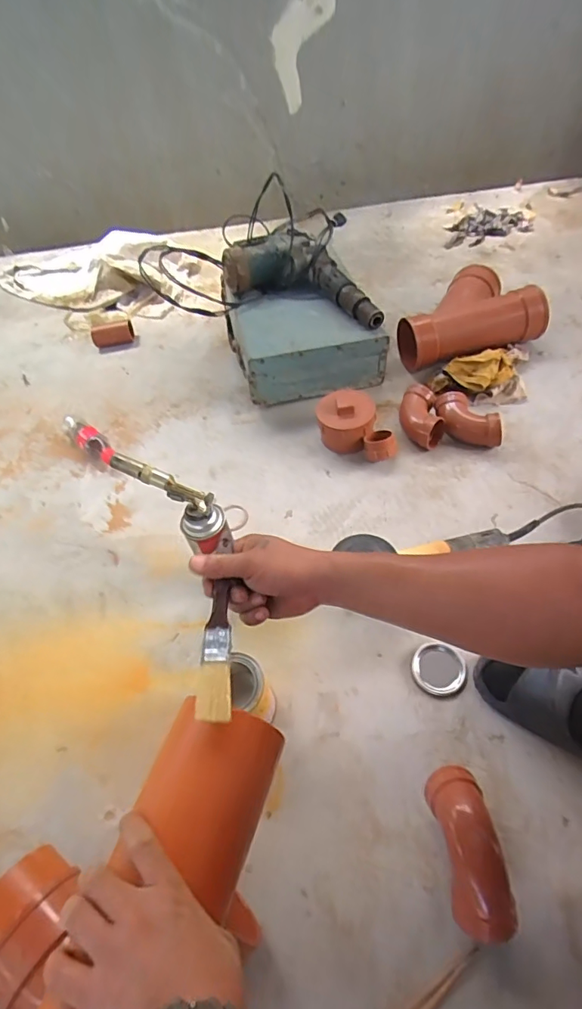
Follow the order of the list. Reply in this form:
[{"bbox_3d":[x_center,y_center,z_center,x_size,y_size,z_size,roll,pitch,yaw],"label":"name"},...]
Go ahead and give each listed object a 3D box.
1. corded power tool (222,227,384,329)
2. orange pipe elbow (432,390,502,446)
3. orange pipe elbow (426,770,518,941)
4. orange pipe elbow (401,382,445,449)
[{"bbox_3d":[0.046,-0.520,1.092,0.381,0.090,0.179,21,58,24],"label":"corded power tool"},{"bbox_3d":[0.343,-0.165,0.937,0.122,0.055,0.115,4,53,12],"label":"orange pipe elbow"},{"bbox_3d":[0.195,0.375,0.530,0.065,0.062,0.152,-8,51,0],"label":"orange pipe elbow"},{"bbox_3d":[0.256,-0.172,0.959,0.074,0.064,0.135,-6,51,1],"label":"orange pipe elbow"}]

